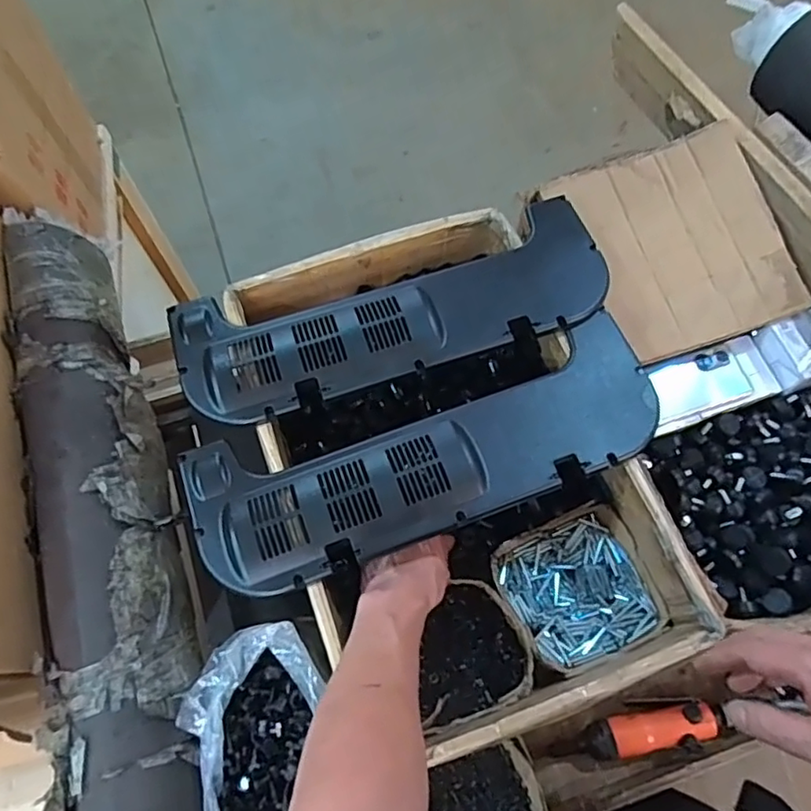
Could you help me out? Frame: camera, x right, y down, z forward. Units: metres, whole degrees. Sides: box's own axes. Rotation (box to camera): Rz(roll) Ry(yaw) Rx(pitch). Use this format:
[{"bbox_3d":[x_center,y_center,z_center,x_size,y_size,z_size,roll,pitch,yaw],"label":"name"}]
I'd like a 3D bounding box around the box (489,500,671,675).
[{"bbox_3d":[0.190,0.203,0.677,0.150,0.053,0.148,-23,70,-8],"label":"box"}]

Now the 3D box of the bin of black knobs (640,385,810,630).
[{"bbox_3d":[0.454,0.094,0.672,0.297,0.088,0.238,-18,69,-6],"label":"bin of black knobs"}]

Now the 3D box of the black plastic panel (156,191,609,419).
[{"bbox_3d":[-0.008,-0.108,0.663,0.476,0.021,0.158,-18,69,-6],"label":"black plastic panel"}]

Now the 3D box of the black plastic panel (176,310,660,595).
[{"bbox_3d":[0.027,0.046,0.604,0.471,0.020,0.161,-19,69,-8],"label":"black plastic panel"}]

